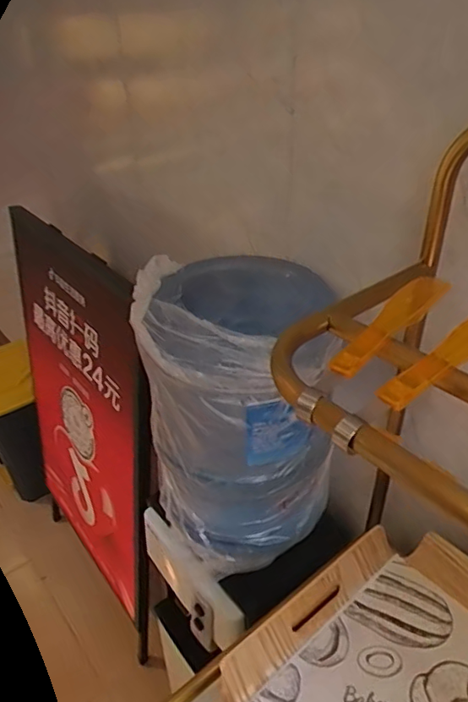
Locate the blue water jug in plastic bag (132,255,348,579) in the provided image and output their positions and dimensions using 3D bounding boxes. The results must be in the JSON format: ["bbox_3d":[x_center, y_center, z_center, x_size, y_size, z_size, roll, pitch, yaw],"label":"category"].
[{"bbox_3d":[-0.001,0.082,0.709,0.217,0.379,0.224,-11,36,-14],"label":"blue water jug in plastic bag"}]

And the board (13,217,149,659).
[{"bbox_3d":[-0.361,0.184,1.257,0.047,0.943,0.474,-23,37,-39],"label":"board"}]

